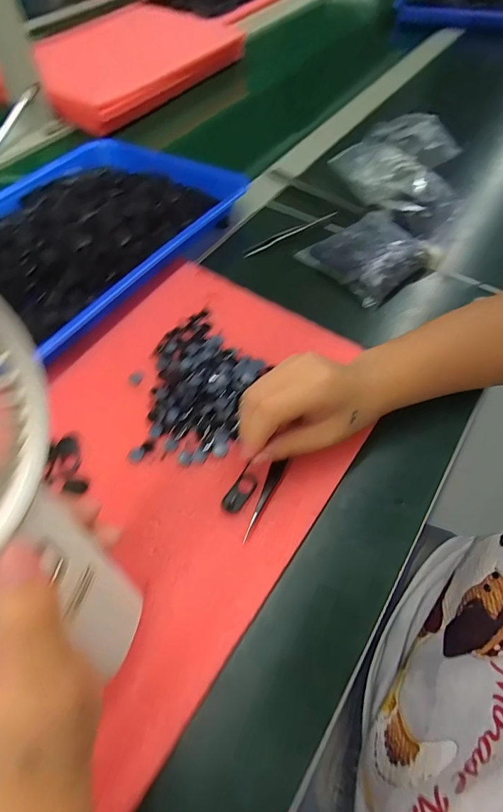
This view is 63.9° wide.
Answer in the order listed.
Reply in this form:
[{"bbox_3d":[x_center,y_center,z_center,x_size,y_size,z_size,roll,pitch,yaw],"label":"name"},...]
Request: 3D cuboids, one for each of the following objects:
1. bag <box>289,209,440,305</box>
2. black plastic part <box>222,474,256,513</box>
[{"bbox_3d":[0.124,-0.159,0.405,0.114,0.022,0.093,-34,64,-20],"label":"bag"},{"bbox_3d":[-0.008,0.060,0.278,0.014,0.007,0.029,30,61,17],"label":"black plastic part"}]

